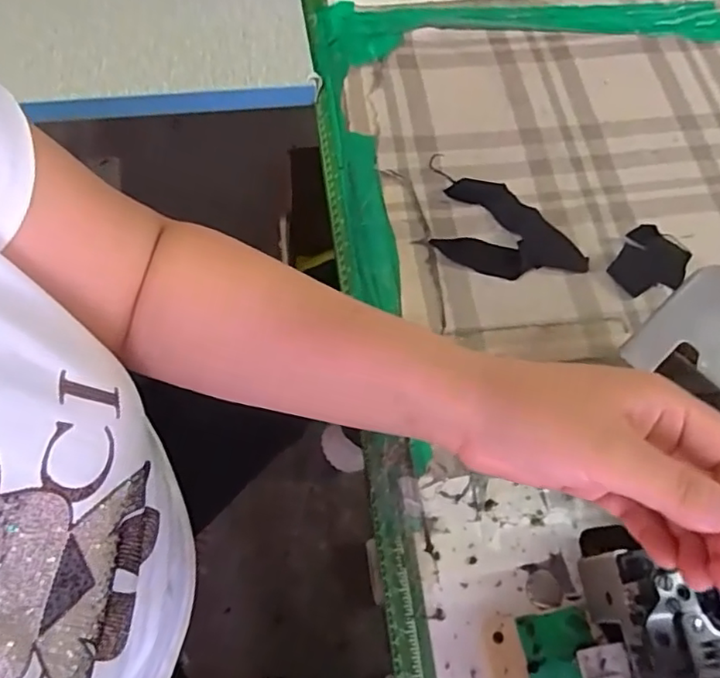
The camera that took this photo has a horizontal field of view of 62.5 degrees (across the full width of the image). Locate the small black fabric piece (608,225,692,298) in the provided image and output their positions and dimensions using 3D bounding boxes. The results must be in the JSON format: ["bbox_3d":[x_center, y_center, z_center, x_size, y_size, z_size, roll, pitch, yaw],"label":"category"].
[{"bbox_3d":[0.243,-0.062,0.496,0.053,0.016,0.058,31,66,11],"label":"small black fabric piece"}]

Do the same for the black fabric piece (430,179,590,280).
[{"bbox_3d":[0.130,-0.091,0.501,0.123,0.013,0.089,18,65,5],"label":"black fabric piece"}]

